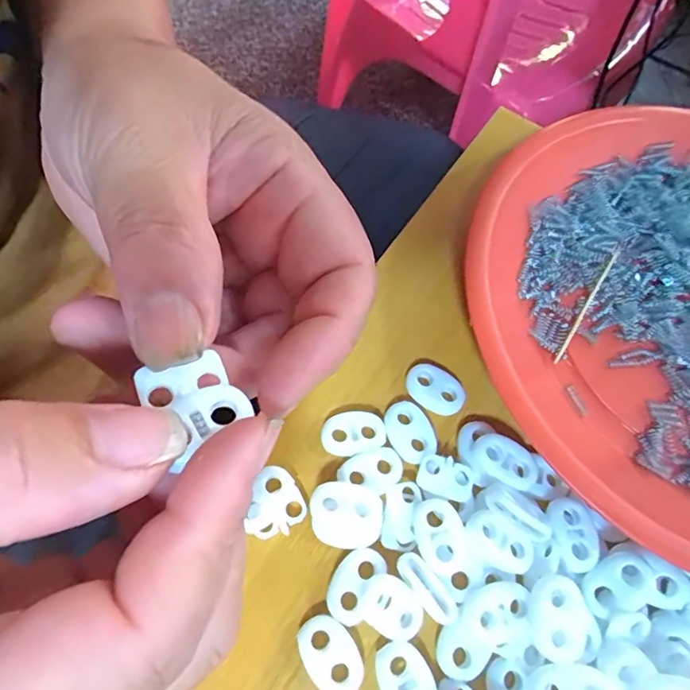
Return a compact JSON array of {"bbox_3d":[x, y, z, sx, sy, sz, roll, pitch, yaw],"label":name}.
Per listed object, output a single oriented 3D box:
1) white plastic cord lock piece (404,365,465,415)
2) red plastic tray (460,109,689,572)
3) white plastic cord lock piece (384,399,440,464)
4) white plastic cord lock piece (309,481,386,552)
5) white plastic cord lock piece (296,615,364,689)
[{"bbox_3d":[0.032,0.016,0.184,0.022,0.005,0.015,42,69,12],"label":"white plastic cord lock piece"},{"bbox_3d":[0.139,-0.010,0.186,0.182,0.024,0.181,-19,70,-14],"label":"red plastic tray"},{"bbox_3d":[0.023,0.030,0.176,0.015,0.004,0.021,-24,71,-15],"label":"white plastic cord lock piece"},{"bbox_3d":[0.001,0.053,0.160,0.023,0.008,0.019,11,66,-1],"label":"white plastic cord lock piece"},{"bbox_3d":[-0.004,0.091,0.149,0.015,0.004,0.022,-37,75,-19],"label":"white plastic cord lock piece"}]

